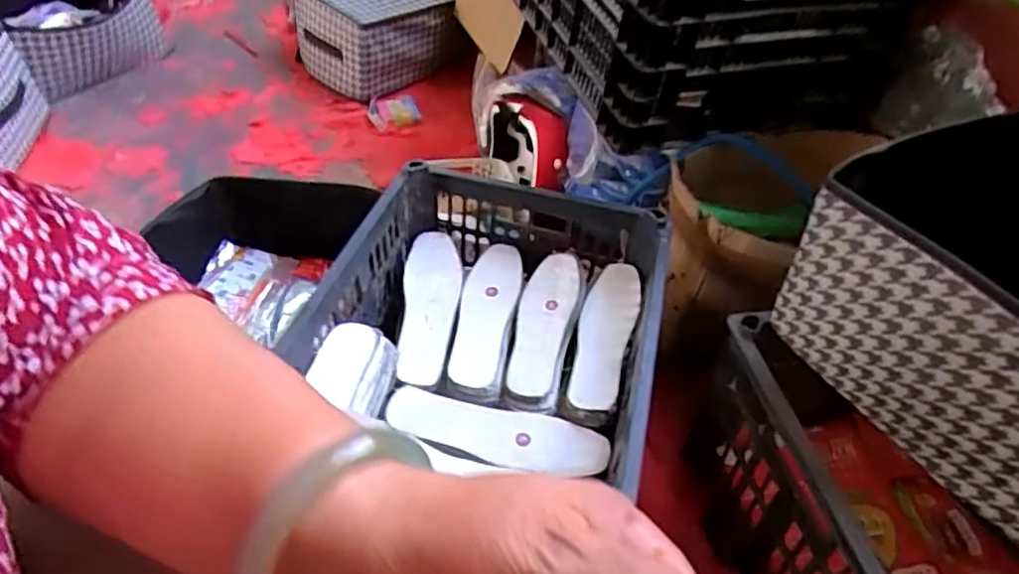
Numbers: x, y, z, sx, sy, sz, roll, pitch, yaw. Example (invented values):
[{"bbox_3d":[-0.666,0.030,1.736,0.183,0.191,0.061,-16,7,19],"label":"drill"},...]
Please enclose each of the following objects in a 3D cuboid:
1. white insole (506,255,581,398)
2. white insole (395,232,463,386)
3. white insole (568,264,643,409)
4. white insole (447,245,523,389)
[{"bbox_3d":[0.041,0.039,0.803,0.063,0.025,0.191,13,63,9],"label":"white insole"},{"bbox_3d":[-0.098,0.021,0.819,0.071,0.017,0.226,0,47,-3],"label":"white insole"},{"bbox_3d":[0.113,0.055,0.785,0.063,0.008,0.189,7,60,22],"label":"white insole"},{"bbox_3d":[-0.029,0.031,0.818,0.066,0.011,0.190,10,64,6],"label":"white insole"}]

